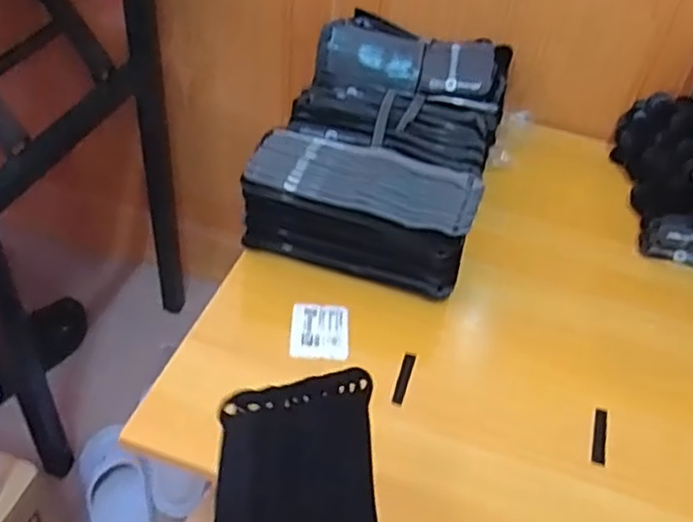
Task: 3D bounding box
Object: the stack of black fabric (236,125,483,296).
[{"bbox_3d":[0.013,-0.045,0.619,0.202,0.089,0.087,17,45,9],"label":"stack of black fabric"}]

